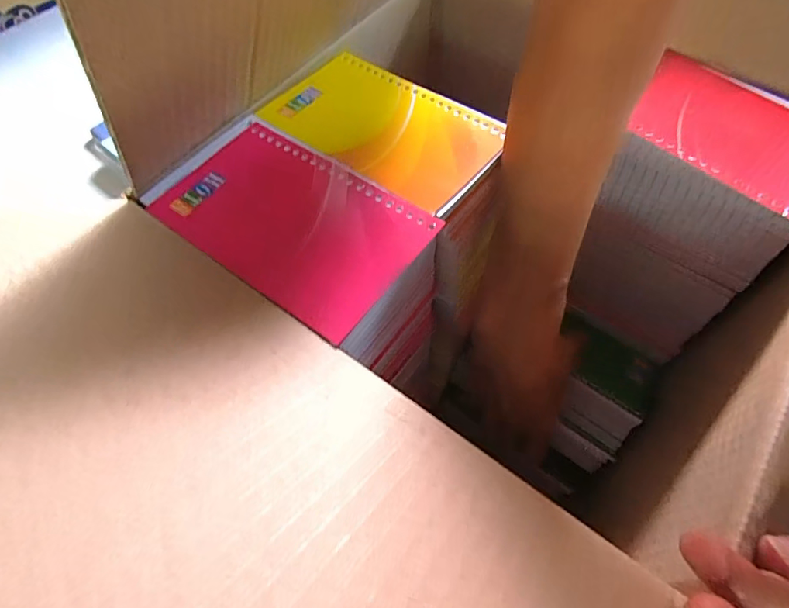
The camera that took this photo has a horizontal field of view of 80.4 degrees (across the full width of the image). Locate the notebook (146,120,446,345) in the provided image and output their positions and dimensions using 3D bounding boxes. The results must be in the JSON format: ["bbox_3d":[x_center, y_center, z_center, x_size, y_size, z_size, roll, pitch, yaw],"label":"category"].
[{"bbox_3d":[-0.051,-0.045,0.230,0.130,0.004,0.078,32,66,19],"label":"notebook"}]

